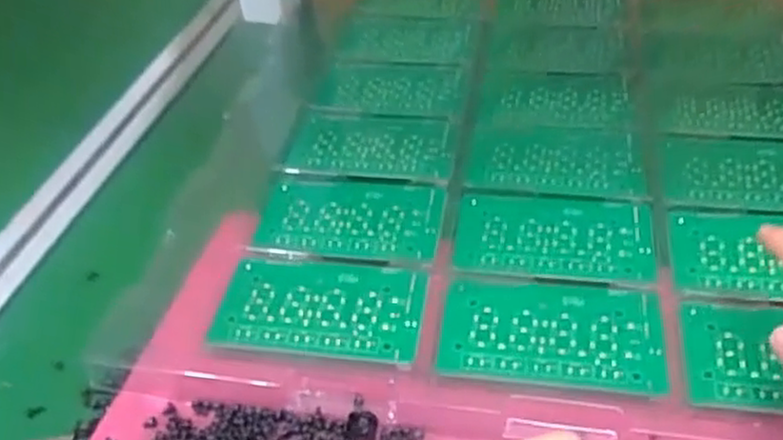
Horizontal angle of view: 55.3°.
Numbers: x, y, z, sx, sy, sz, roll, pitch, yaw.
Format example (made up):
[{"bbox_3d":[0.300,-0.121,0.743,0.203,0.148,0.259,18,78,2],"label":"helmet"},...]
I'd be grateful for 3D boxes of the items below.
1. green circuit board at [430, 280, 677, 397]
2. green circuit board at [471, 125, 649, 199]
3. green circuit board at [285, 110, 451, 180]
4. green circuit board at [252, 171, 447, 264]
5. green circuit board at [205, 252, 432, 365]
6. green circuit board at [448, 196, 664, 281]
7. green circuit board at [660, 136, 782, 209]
[{"bbox_3d":[0.078,0.053,0.366,0.105,0.004,0.059,4,45,9],"label":"green circuit board"},{"bbox_3d":[0.103,-0.039,0.466,0.105,0.004,0.067,4,45,9],"label":"green circuit board"},{"bbox_3d":[-0.013,-0.049,0.484,0.099,0.005,0.065,2,44,8],"label":"green circuit board"},{"bbox_3d":[-0.024,-0.002,0.435,0.105,0.004,0.065,5,45,10],"label":"green circuit board"},{"bbox_3d":[-0.036,0.044,0.384,0.104,0.004,0.060,5,46,10],"label":"green circuit board"},{"bbox_3d":[0.091,0.008,0.416,0.105,0.004,0.062,4,45,9],"label":"green circuit board"},{"bbox_3d":[0.218,-0.029,0.448,0.108,0.004,0.064,3,45,8],"label":"green circuit board"}]

